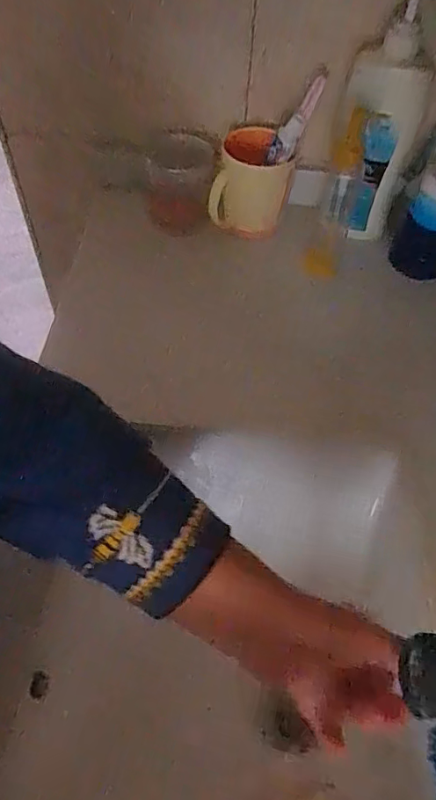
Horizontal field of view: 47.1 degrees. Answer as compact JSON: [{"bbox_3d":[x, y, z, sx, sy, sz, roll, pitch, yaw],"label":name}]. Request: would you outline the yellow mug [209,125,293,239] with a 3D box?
[{"bbox_3d":[0.042,-0.253,0.598,0.086,0.103,0.077,12,55,6],"label":"yellow mug"}]

